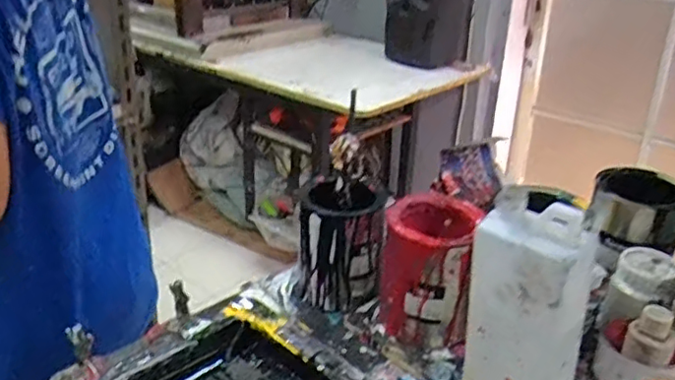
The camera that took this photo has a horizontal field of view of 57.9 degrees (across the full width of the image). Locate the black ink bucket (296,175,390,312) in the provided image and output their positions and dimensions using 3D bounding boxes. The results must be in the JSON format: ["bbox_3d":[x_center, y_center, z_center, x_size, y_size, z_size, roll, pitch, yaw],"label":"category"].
[{"bbox_3d":[0.002,0.065,0.771,0.095,0.136,0.095,1,28,-1],"label":"black ink bucket"}]

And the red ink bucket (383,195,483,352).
[{"bbox_3d":[0.107,0.091,0.703,0.102,0.138,0.107,10,27,16],"label":"red ink bucket"}]

